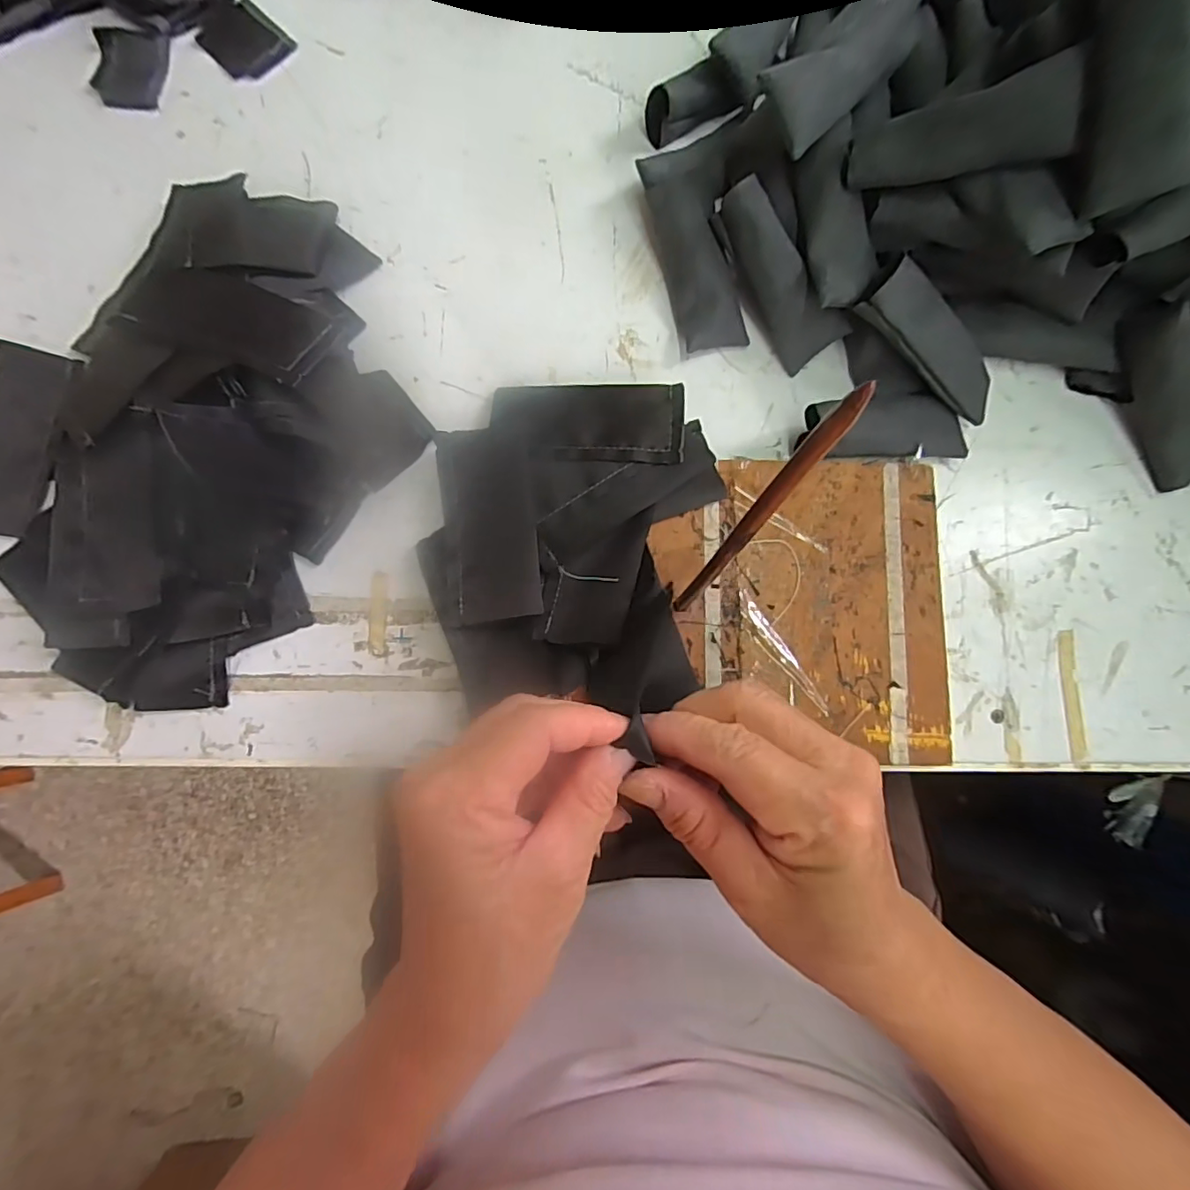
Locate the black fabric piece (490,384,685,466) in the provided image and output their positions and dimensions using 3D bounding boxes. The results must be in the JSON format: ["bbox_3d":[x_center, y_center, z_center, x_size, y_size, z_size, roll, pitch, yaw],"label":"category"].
[{"bbox_3d":[-0.005,-0.103,0.334,0.113,0.005,0.054,3,70,4],"label":"black fabric piece"}]

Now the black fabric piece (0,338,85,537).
[{"bbox_3d":[-0.356,-0.096,0.341,0.057,0.008,0.115,10,82,1],"label":"black fabric piece"}]

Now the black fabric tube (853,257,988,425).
[{"bbox_3d":[0.198,-0.145,0.326,0.101,0.017,0.035,35,83,-21],"label":"black fabric tube"}]

